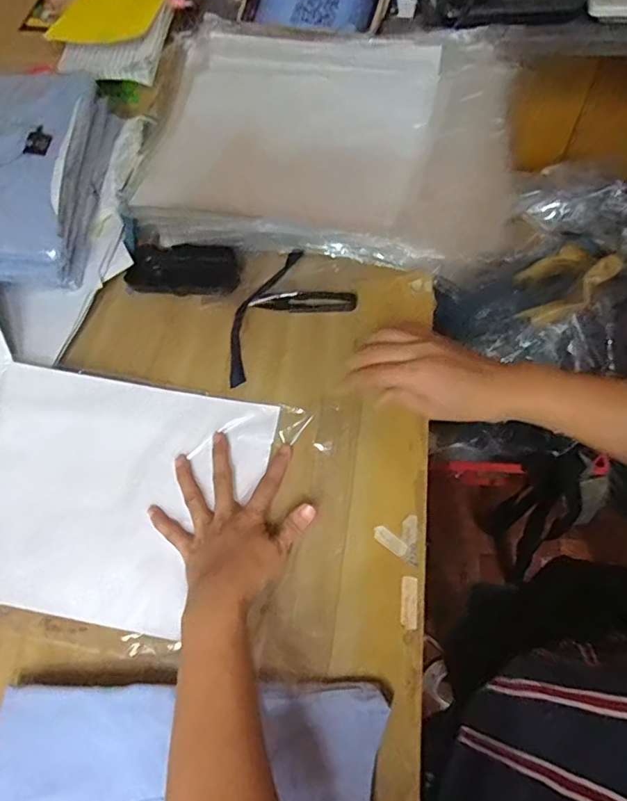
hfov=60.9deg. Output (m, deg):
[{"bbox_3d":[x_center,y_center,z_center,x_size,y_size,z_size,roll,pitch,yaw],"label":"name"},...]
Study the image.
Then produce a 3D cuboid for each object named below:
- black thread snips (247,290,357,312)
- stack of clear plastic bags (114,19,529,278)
[{"bbox_3d":[-0.009,-0.099,0.526,0.101,0.004,0.023,2,65,6],"label":"black thread snips"},{"bbox_3d":[0.004,-0.273,0.535,0.395,0.072,0.272,13,66,11],"label":"stack of clear plastic bags"}]

